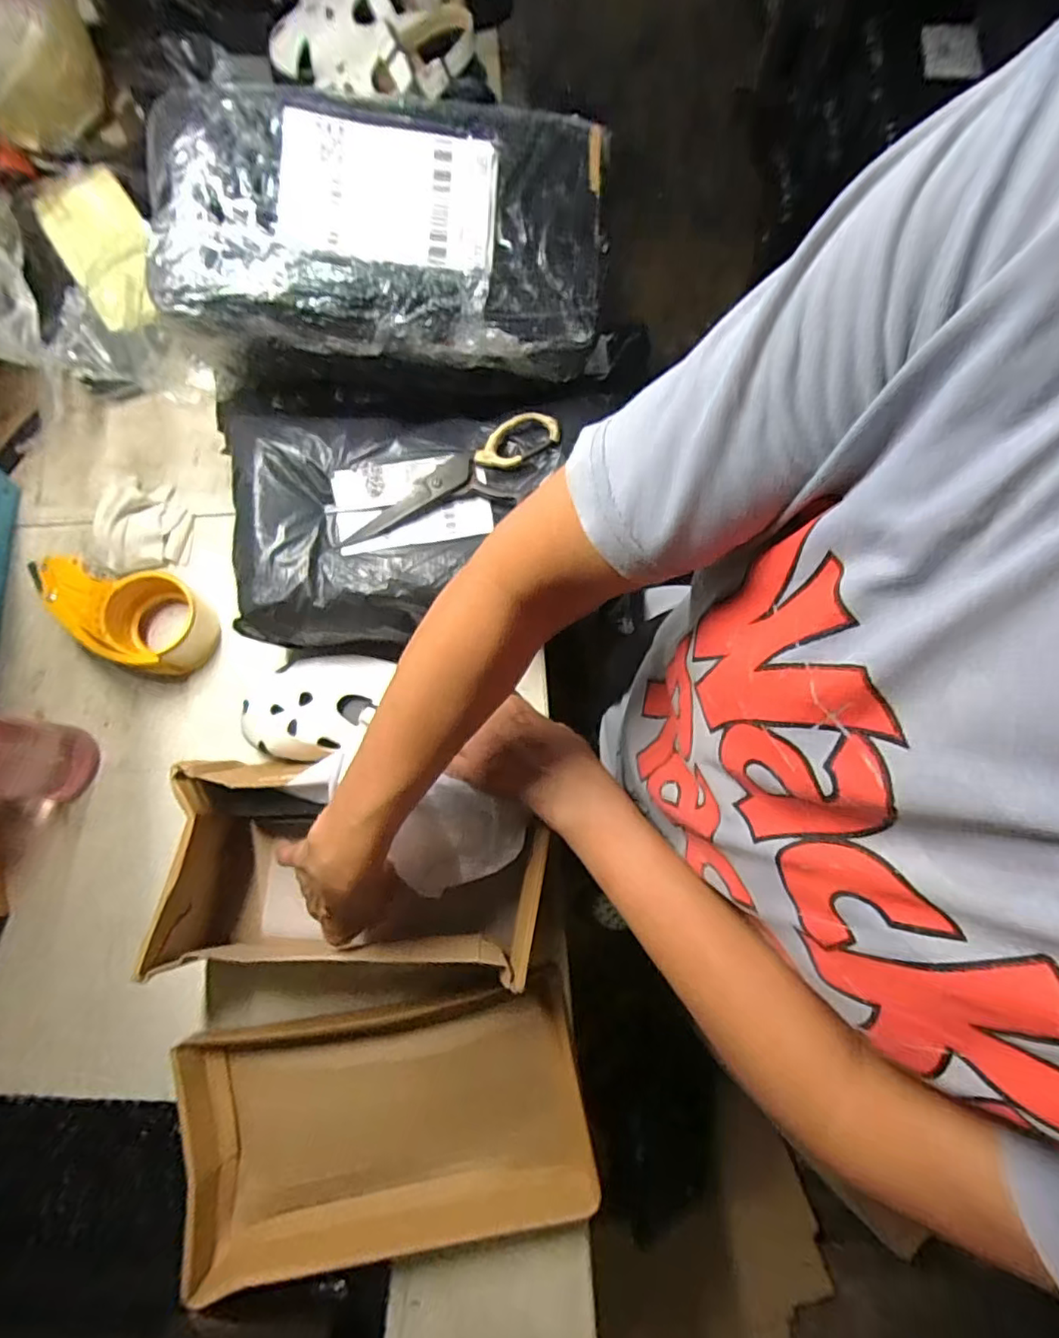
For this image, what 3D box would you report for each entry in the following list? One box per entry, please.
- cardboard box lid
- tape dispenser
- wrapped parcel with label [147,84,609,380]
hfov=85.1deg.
[{"bbox_3d":[-0.117,0.366,0.465,0.316,0.045,0.165,-8,78,-1],"label":"cardboard box lid"},{"bbox_3d":[-0.383,-0.060,0.552,0.156,0.060,0.092,32,80,6],"label":"tape dispenser"},{"bbox_3d":[-0.108,-0.330,0.461,0.317,0.108,0.182,1,92,-7],"label":"wrapped parcel with label"}]

